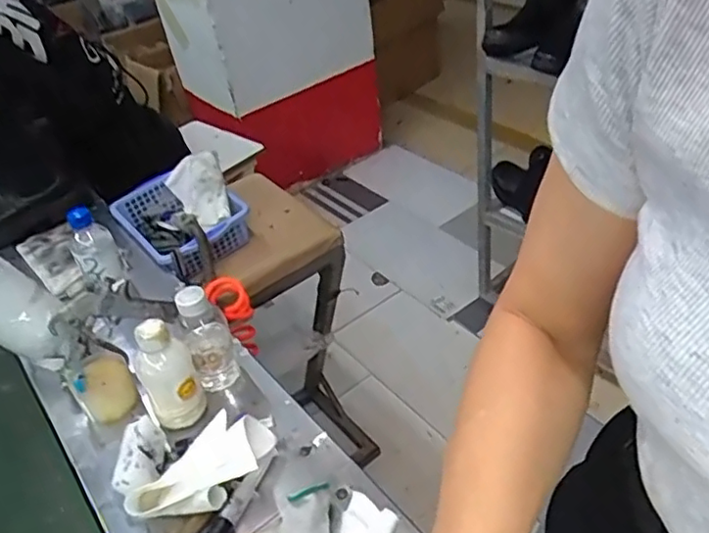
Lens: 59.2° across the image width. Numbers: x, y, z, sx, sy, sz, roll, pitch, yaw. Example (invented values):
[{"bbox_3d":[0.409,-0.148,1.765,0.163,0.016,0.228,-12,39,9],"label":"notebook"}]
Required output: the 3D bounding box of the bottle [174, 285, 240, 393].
[{"bbox_3d":[-0.168,0.084,0.714,0.052,0.136,0.055,-19,40,-14],"label":"bottle"}]

